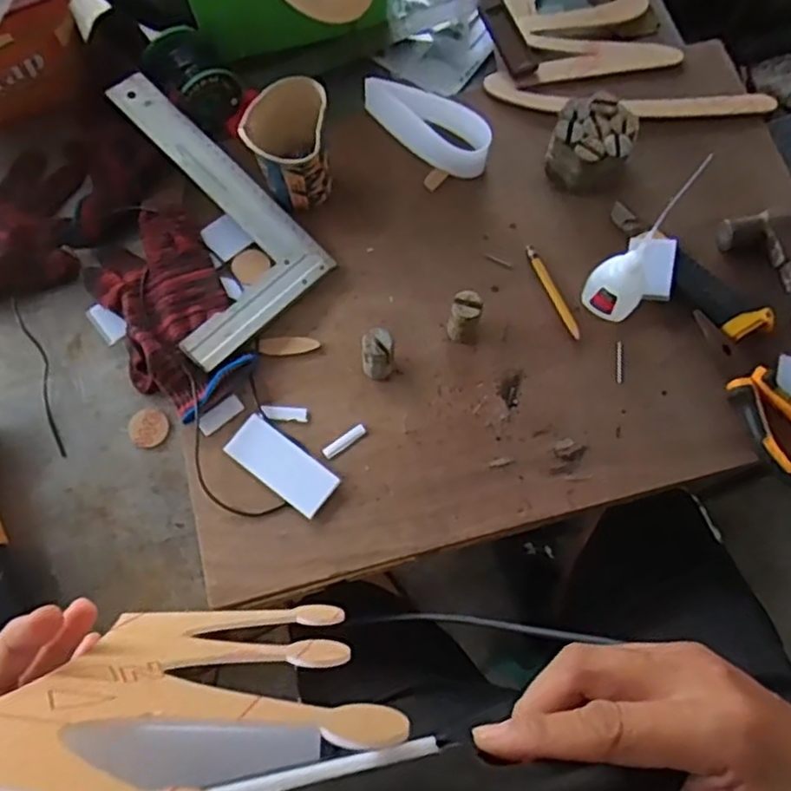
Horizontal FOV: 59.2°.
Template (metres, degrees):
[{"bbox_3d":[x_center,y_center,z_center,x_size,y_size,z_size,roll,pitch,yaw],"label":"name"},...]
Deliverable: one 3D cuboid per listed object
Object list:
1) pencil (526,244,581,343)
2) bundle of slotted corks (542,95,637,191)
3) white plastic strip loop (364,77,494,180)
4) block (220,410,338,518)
[{"bbox_3d":[0.139,-0.092,0.612,0.010,0.006,0.095,-23,73,-7],"label":"pencil"},{"bbox_3d":[0.177,-0.228,0.632,0.068,0.050,0.076,20,73,7],"label":"bundle of slotted corks"},{"bbox_3d":[0.029,-0.253,0.648,0.127,0.045,0.044,38,75,12],"label":"white plastic strip loop"},{"bbox_3d":[-0.091,0.056,0.559,0.092,0.007,0.039,38,75,12],"label":"block"}]

